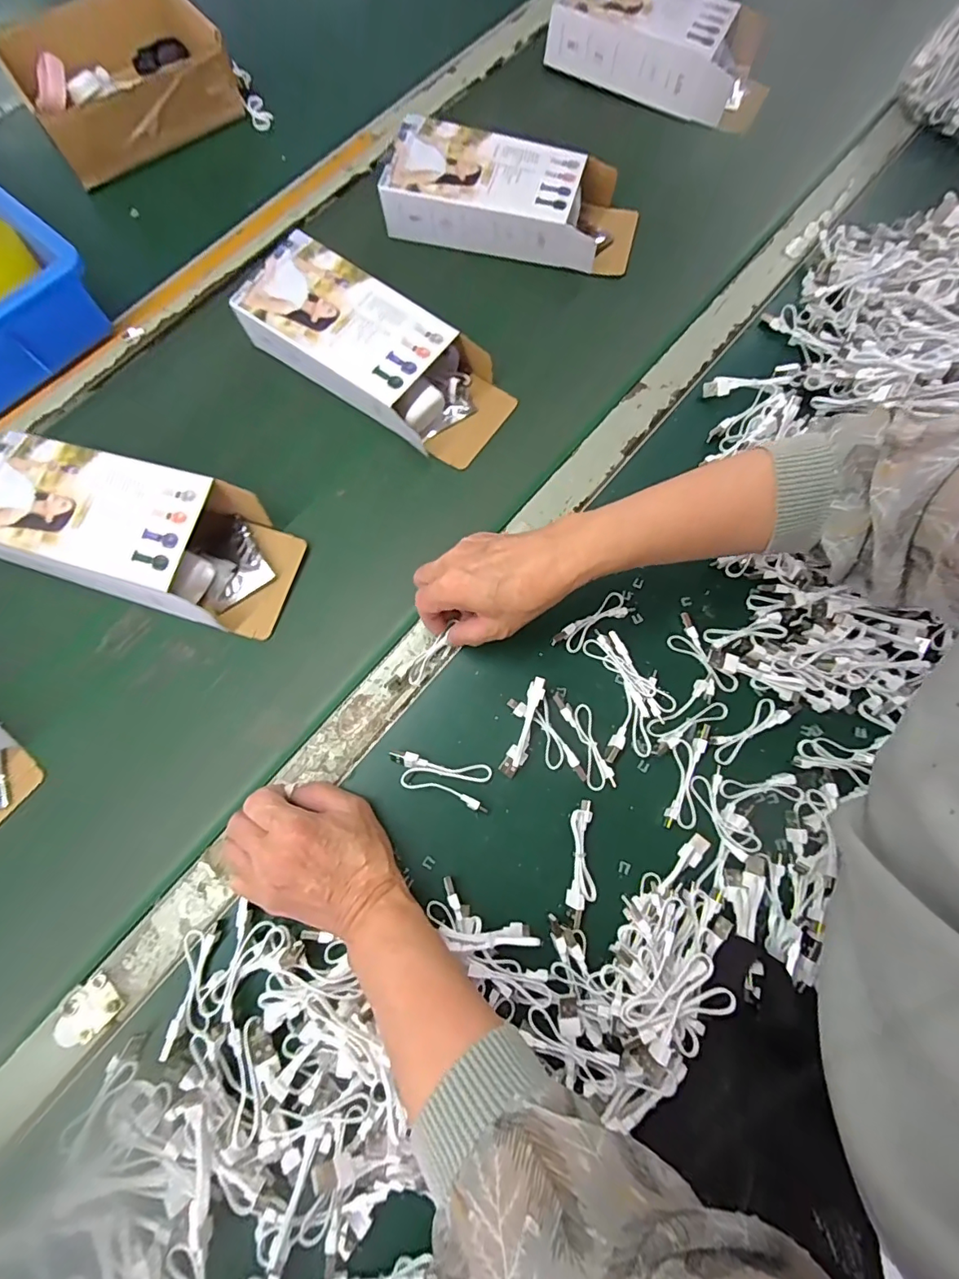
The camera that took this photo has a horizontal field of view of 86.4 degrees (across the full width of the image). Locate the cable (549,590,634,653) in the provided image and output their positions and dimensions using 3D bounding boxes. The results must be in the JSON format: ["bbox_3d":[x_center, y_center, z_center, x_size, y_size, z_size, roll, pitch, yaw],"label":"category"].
[{"bbox_3d":[0.093,-0.013,0.417,0.072,0.011,0.022,-36,79,-9],"label":"cable"}]

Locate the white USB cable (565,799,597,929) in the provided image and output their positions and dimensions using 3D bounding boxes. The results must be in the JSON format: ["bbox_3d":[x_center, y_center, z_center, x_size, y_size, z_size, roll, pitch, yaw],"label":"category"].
[{"bbox_3d":[0.075,0.161,0.368,0.021,0.008,0.084,6,76,1],"label":"white USB cable"}]

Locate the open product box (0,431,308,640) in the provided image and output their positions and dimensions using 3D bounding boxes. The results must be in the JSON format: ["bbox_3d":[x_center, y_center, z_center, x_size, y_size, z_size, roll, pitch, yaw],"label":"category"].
[{"bbox_3d":[-0.279,-0.087,0.426,0.264,0.054,0.109,15,76,3],"label":"open product box"}]

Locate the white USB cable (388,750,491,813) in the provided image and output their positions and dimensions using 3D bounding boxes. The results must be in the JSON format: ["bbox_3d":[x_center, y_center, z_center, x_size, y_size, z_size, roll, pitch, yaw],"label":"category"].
[{"bbox_3d":[-0.031,0.103,0.382,0.080,0.014,0.032,14,76,3],"label":"white USB cable"}]

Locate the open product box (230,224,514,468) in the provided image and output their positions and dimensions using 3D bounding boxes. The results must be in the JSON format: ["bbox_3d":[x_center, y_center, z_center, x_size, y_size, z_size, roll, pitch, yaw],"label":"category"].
[{"bbox_3d":[-0.097,-0.265,0.475,0.256,0.054,0.107,31,78,7],"label":"open product box"}]

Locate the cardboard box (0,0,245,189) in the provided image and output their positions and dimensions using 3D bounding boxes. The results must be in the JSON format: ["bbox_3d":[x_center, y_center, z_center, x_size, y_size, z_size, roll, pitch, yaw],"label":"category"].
[{"bbox_3d":[-0.416,-0.651,0.585,0.219,0.060,0.223,-32,78,-8],"label":"cardboard box"}]

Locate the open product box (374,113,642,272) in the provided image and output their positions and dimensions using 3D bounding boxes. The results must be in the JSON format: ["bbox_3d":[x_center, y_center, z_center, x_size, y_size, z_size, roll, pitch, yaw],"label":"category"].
[{"bbox_3d":[0.039,-0.449,0.526,0.268,0.060,0.111,12,76,3],"label":"open product box"}]

